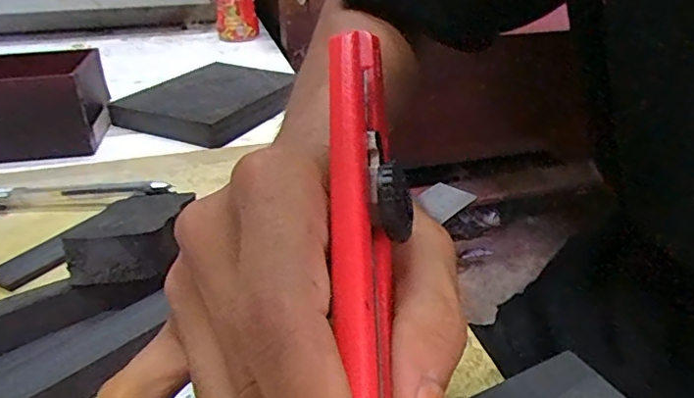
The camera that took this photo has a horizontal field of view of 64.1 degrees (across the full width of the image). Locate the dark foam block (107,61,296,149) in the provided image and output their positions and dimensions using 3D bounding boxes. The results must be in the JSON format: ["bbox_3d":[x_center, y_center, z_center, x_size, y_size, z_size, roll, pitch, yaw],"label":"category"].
[{"bbox_3d":[-0.120,-0.094,0.506,0.124,0.027,0.147,14,32,25],"label":"dark foam block"}]

